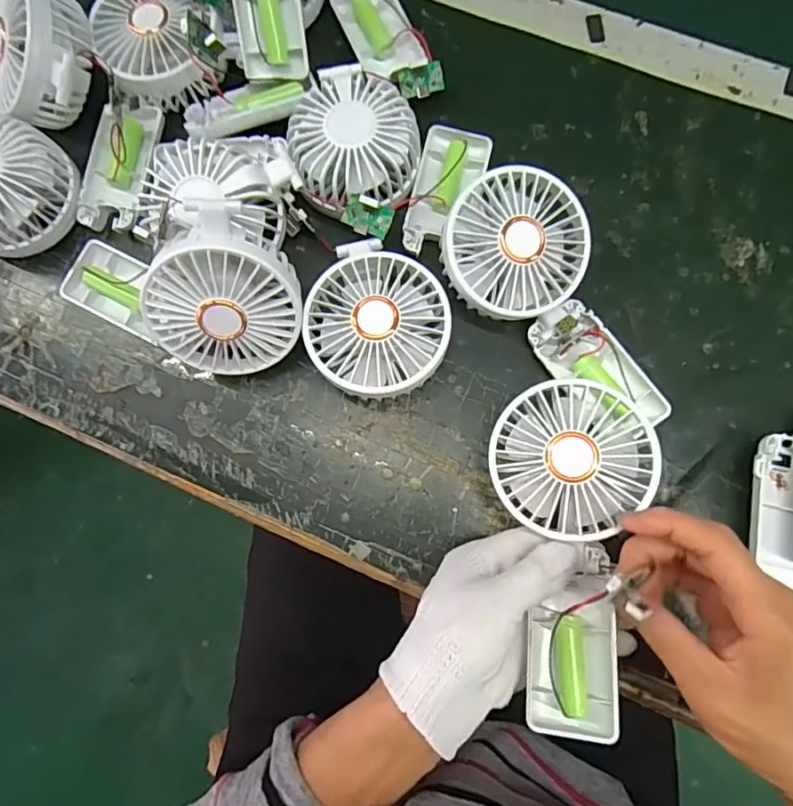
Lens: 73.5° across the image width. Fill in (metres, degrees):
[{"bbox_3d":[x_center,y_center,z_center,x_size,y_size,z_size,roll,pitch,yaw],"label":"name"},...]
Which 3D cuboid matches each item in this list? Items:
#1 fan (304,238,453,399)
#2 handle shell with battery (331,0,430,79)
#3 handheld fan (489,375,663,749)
[{"bbox_3d":[-0.011,-0.047,0.332,0.086,0.049,0.091,0,78,1],"label":"fan"},{"bbox_3d":[-0.011,-0.267,0.383,0.045,0.019,0.084,-27,79,-4],"label":"handle shell with battery"},{"bbox_3d":[0.093,0.079,0.288,0.084,0.034,0.181,2,85,2],"label":"handheld fan"}]

